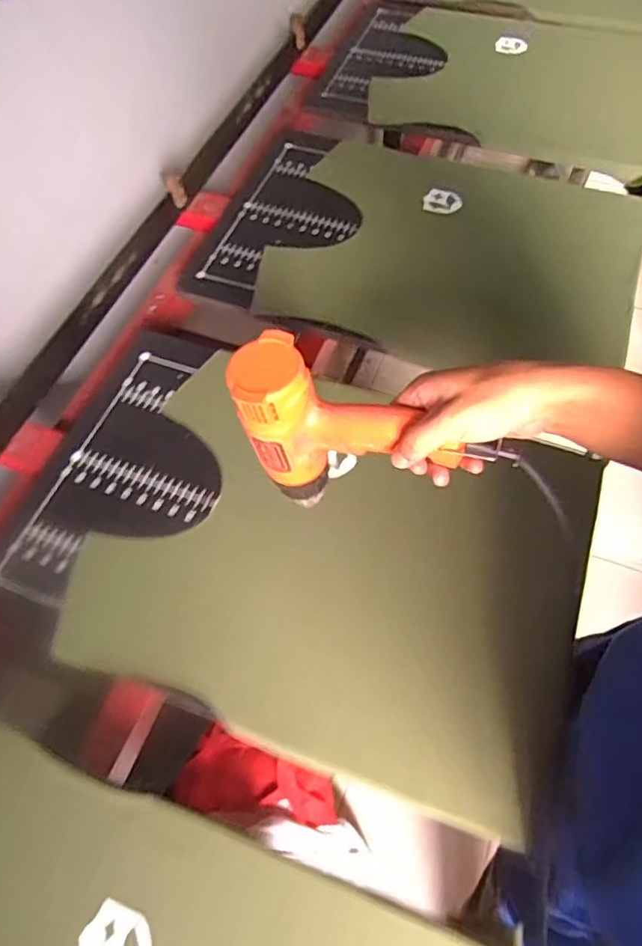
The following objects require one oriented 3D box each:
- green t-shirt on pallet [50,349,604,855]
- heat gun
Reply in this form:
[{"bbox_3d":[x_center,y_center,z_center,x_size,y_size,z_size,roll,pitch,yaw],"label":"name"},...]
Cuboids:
[{"bbox_3d":[0.021,0.074,0.613,0.482,0.025,0.400,18,63,11],"label":"green t-shirt on pallet"},{"bbox_3d":[0.039,-0.022,0.502,0.211,0.169,0.061,11,61,7],"label":"heat gun"}]

